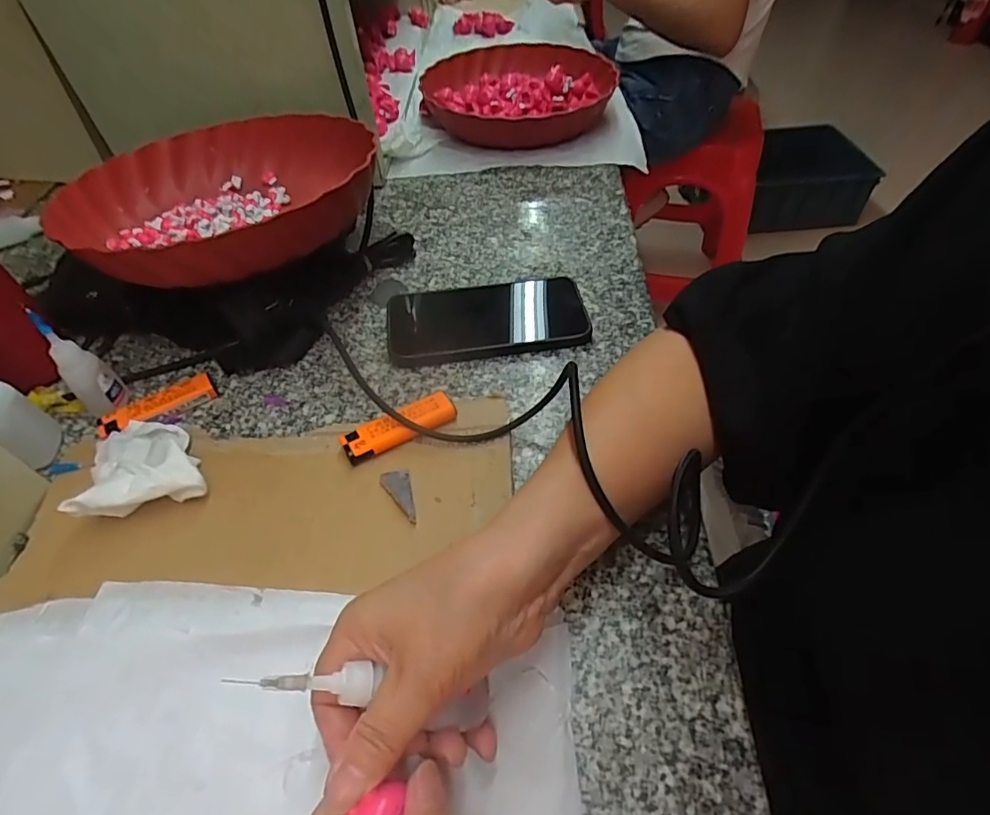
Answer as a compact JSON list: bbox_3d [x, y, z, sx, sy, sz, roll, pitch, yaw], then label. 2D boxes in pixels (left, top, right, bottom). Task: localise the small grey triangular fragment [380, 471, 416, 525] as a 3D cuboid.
[{"bbox_3d":[-0.062,0.056,0.336,0.018,0.005,0.039,-12,51,-6],"label":"small grey triangular fragment"}]

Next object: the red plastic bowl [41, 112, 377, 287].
[{"bbox_3d":[-0.211,-0.184,0.444,0.243,0.067,0.219,27,57,23],"label":"red plastic bowl"}]

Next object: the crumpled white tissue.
[{"bbox_3d":[-0.233,0.033,0.351,0.069,0.034,0.087,-22,53,-14],"label":"crumpled white tissue"}]

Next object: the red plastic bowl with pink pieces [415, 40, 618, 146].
[{"bbox_3d":[0.031,-0.434,0.719,0.238,0.045,0.280,-9,51,-4],"label":"red plastic bowl with pink pieces"}]

